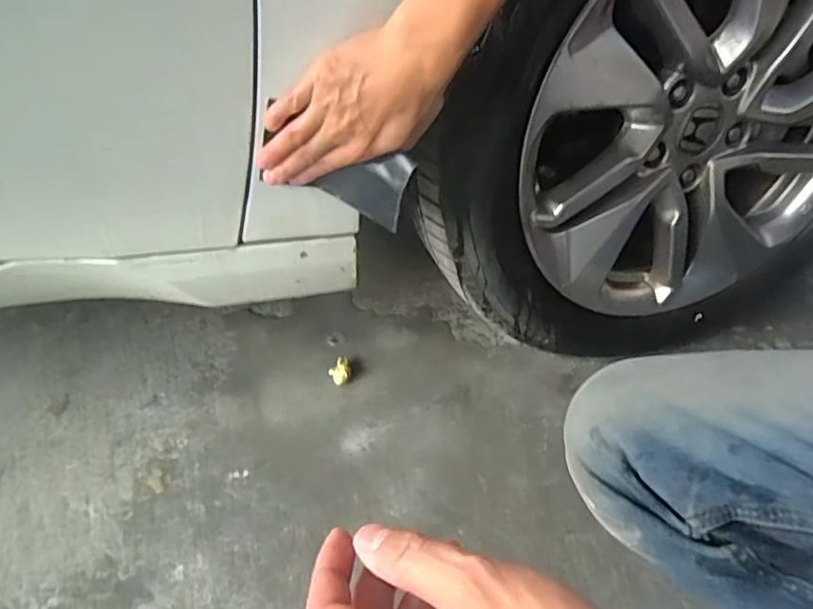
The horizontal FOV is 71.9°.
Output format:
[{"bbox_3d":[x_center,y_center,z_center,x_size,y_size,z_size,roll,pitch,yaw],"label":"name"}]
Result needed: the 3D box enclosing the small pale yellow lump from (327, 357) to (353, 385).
[{"bbox_3d":[-0.086,0.087,0.734,0.027,0.017,0.034,-20,40,-25],"label":"small pale yellow lump"}]

